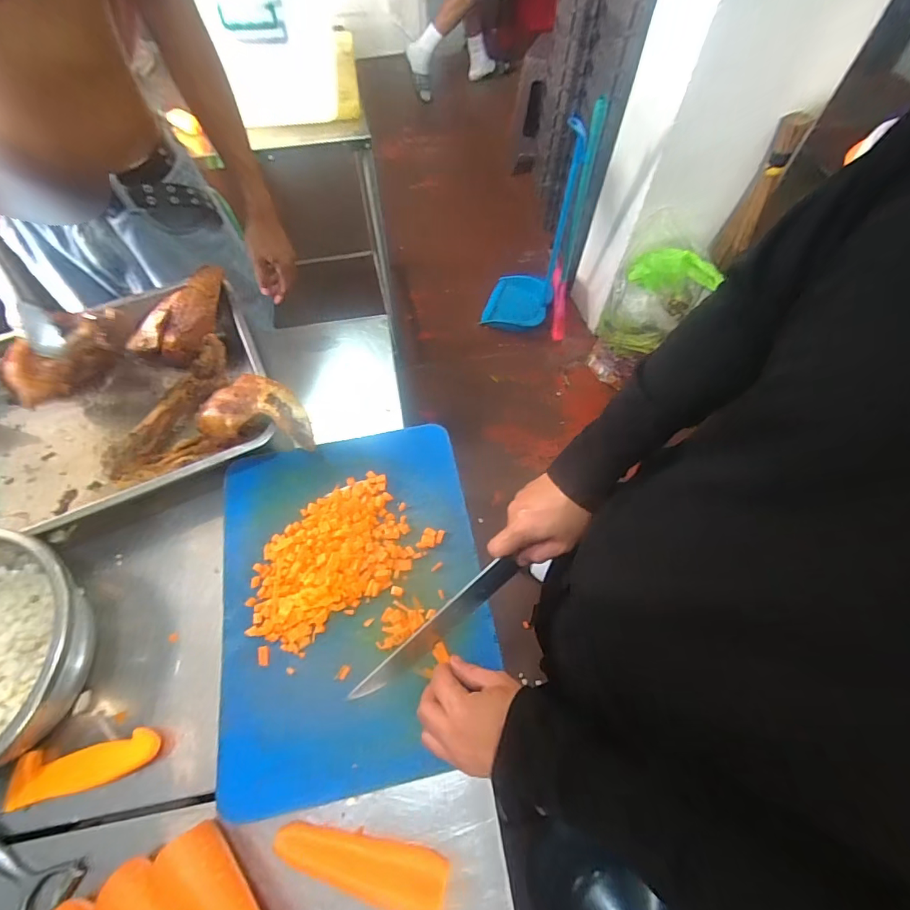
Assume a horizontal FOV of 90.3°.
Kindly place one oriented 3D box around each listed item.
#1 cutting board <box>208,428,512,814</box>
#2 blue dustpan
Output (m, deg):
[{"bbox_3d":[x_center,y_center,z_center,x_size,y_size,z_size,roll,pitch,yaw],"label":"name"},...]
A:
[{"bbox_3d":[-0.117,0.151,0.527,0.293,0.025,0.385,-9,65,-8],"label":"cutting board"},{"bbox_3d":[0.254,-0.736,1.546,0.239,0.728,0.185,21,63,12],"label":"blue dustpan"}]

